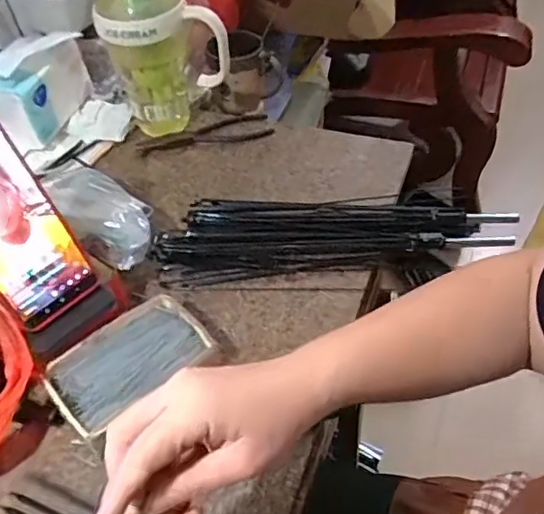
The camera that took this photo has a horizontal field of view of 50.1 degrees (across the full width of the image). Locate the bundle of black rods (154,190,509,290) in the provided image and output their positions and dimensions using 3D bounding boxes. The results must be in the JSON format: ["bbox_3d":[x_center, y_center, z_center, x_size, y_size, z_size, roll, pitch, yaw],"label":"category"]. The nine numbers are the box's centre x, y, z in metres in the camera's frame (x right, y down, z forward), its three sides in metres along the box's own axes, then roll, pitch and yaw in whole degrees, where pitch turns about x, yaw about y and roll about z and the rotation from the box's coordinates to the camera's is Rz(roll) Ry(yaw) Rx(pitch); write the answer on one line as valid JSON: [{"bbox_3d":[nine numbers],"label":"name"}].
[{"bbox_3d":[0.063,-0.030,0.613,0.355,0.027,0.102,-5,47,-2],"label":"bundle of black rods"}]

